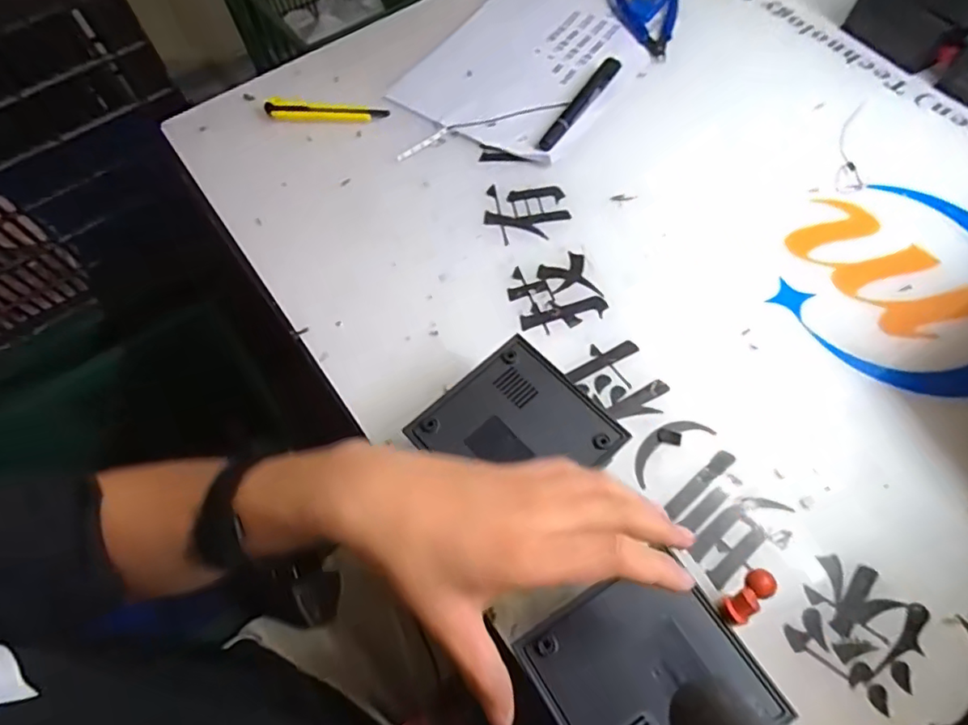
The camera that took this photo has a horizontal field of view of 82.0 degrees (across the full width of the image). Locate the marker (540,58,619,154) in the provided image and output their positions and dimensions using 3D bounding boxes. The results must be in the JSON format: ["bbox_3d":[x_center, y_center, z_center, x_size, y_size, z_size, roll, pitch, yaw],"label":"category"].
[{"bbox_3d":[0.099,-0.267,0.573,0.019,0.013,0.147,31,68,16],"label":"marker"}]

